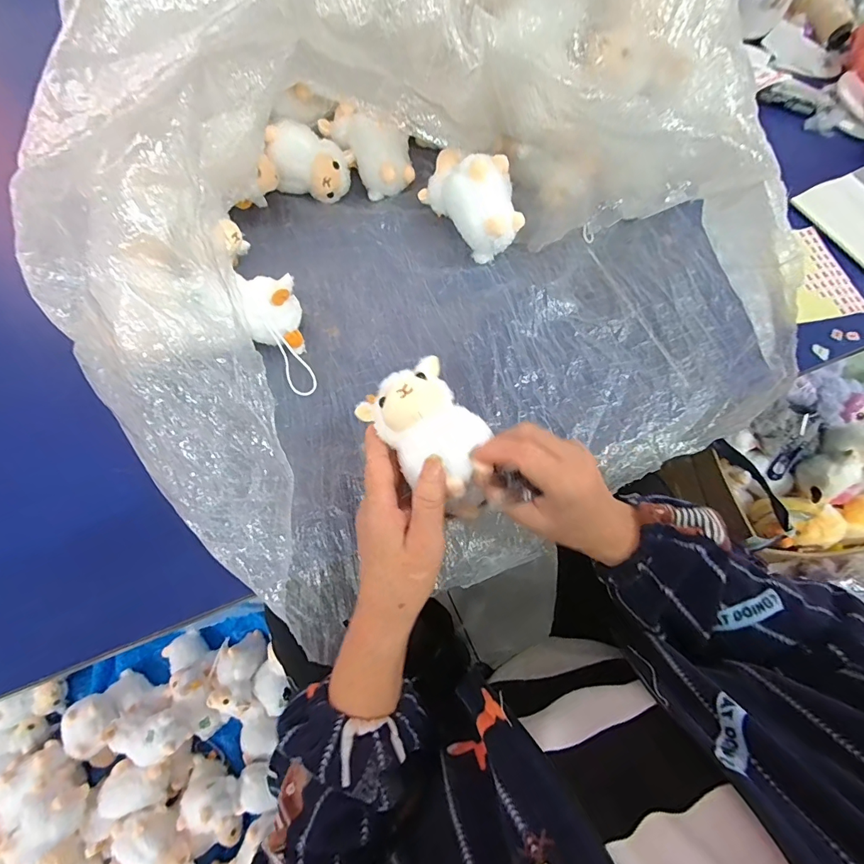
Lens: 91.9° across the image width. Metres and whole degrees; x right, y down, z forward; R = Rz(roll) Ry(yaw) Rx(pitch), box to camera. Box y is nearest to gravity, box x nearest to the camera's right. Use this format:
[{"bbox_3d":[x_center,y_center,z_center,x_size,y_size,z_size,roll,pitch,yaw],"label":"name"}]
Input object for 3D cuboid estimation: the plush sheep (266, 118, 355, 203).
[{"bbox_3d":[-0.133,-0.298,0.464,0.084,0.057,0.057,14,67,5],"label":"plush sheep"}]

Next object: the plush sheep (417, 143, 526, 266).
[{"bbox_3d":[0.043,-0.236,0.431,0.061,0.081,0.118,-32,71,-14],"label":"plush sheep"}]

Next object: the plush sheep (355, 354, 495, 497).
[{"bbox_3d":[-0.001,-0.001,0.305,0.069,0.060,0.093,-40,109,-31],"label":"plush sheep"}]

